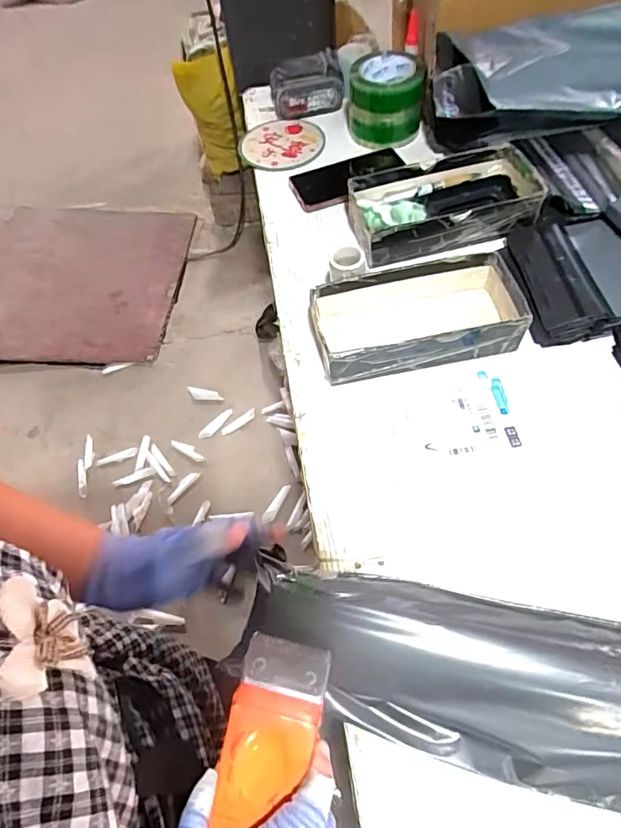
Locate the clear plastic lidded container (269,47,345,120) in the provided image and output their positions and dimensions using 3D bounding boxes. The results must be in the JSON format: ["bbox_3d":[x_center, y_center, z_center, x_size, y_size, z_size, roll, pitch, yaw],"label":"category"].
[{"bbox_3d":[-0.006,-0.537,0.808,0.114,0.065,0.078,-14,57,-4],"label":"clear plastic lidded container"}]

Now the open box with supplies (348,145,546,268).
[{"bbox_3d":[0.172,-0.273,0.633,0.233,0.048,0.116,-13,57,-4],"label":"open box with supplies"}]

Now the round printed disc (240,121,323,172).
[{"bbox_3d":[-0.046,-0.435,0.784,0.133,0.012,0.122,-2,56,3],"label":"round printed disc"}]

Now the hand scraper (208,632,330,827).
[{"bbox_3d":[-0.025,0.210,0.321,0.056,0.026,0.110,10,58,11],"label":"hand scraper"}]

